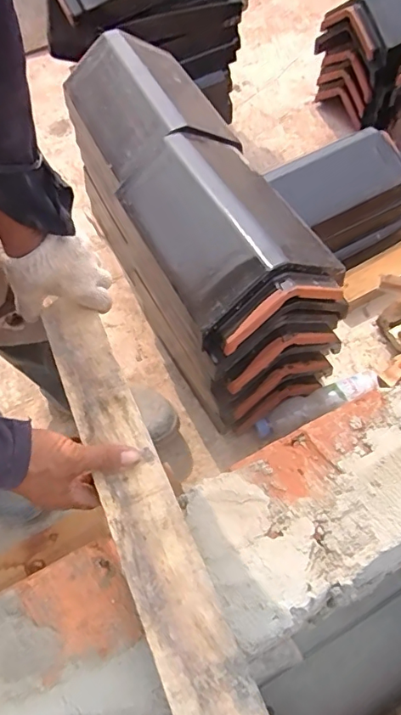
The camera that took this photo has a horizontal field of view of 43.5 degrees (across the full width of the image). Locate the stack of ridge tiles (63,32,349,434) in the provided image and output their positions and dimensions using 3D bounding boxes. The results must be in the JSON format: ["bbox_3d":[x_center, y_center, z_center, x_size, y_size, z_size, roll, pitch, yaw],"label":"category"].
[{"bbox_3d":[-0.025,-0.237,0.878,0.229,0.351,0.647,-26,61,-13],"label":"stack of ridge tiles"}]

